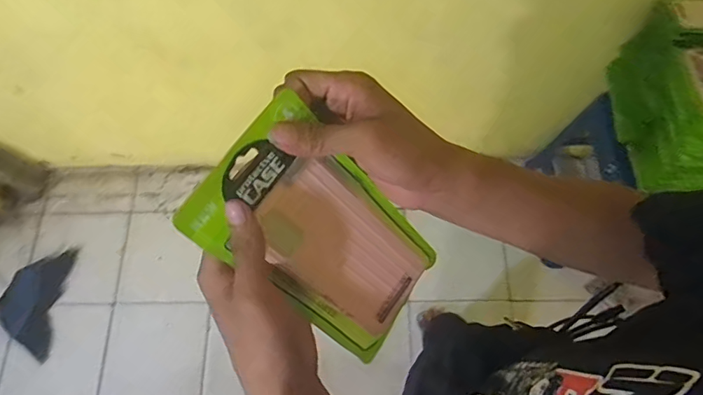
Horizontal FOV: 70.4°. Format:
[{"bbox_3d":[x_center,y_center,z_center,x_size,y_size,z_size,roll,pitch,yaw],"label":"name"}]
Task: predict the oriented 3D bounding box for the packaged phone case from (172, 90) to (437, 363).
[{"bbox_3d":[-0.017,0.032,0.367,0.108,0.197,0.010,-53,34,-11],"label":"packaged phone case"}]

